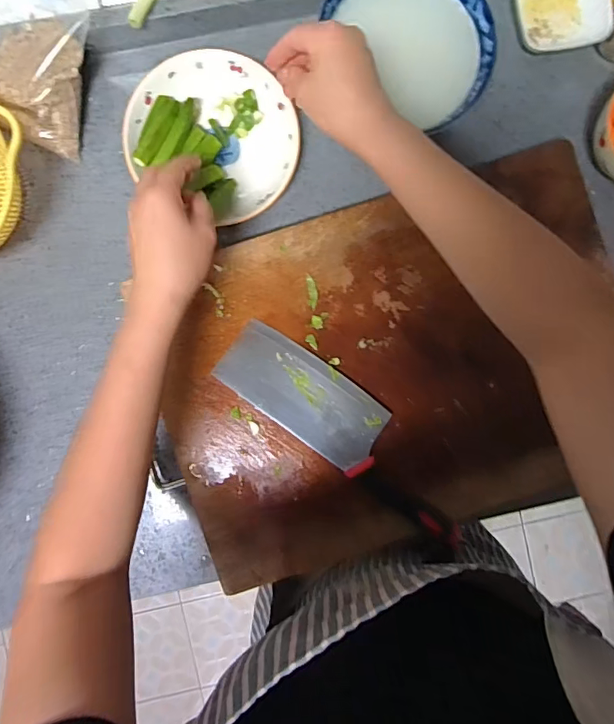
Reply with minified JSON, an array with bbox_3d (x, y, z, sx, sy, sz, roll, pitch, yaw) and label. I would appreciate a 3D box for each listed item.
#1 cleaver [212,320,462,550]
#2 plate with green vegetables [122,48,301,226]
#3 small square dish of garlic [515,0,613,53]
[{"bbox_3d":[0.044,0.071,0.503,0.296,0.021,0.079,37,89,-2],"label":"cleaver"},{"bbox_3d":[-0.097,-0.233,0.499,0.175,0.040,0.167,28,90,-2],"label":"plate with green vegetables"},{"bbox_3d":[0.273,-0.395,0.526,0.094,0.029,0.101,-3,91,-2],"label":"small square dish of garlic"}]

